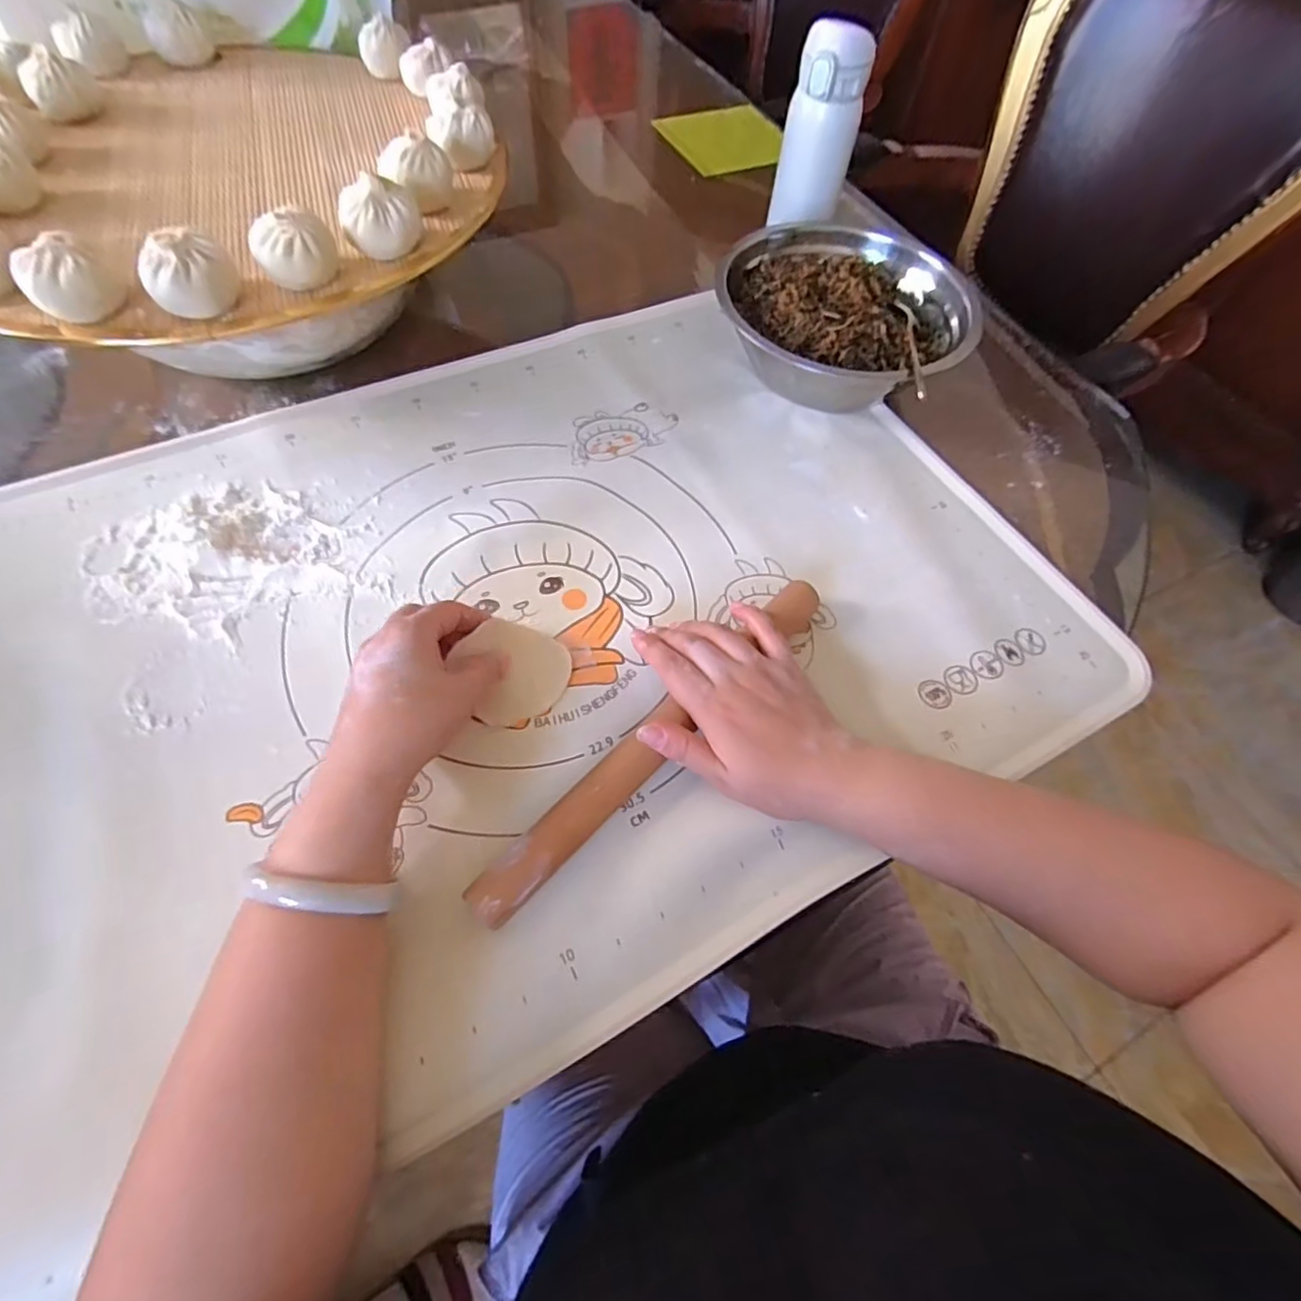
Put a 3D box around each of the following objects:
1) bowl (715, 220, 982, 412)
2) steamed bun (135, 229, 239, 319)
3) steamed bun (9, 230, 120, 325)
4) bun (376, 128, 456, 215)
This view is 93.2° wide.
[{"bbox_3d":[0.152,-0.282,0.522,0.195,0.080,0.185,2,61,-3],"label":"bowl"},{"bbox_3d":[-0.260,-0.212,0.347,0.039,0.033,0.039,17,62,5],"label":"steamed bun"},{"bbox_3d":[-0.319,-0.202,0.334,0.038,0.032,0.033,-40,71,-22],"label":"steamed bun"},{"bbox_3d":[-0.156,-0.318,0.407,0.039,0.034,0.041,27,63,10],"label":"bun"}]

